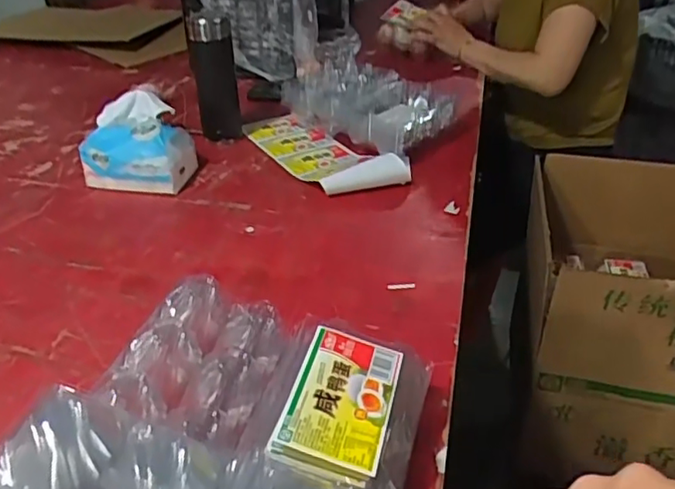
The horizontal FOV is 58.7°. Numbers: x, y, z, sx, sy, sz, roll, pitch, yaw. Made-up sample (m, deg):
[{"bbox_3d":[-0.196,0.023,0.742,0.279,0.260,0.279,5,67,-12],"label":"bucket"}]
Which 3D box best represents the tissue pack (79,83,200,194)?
[{"bbox_3d":[-0.275,-0.139,0.820,0.142,0.110,0.095,1,34,2],"label":"tissue pack"}]

